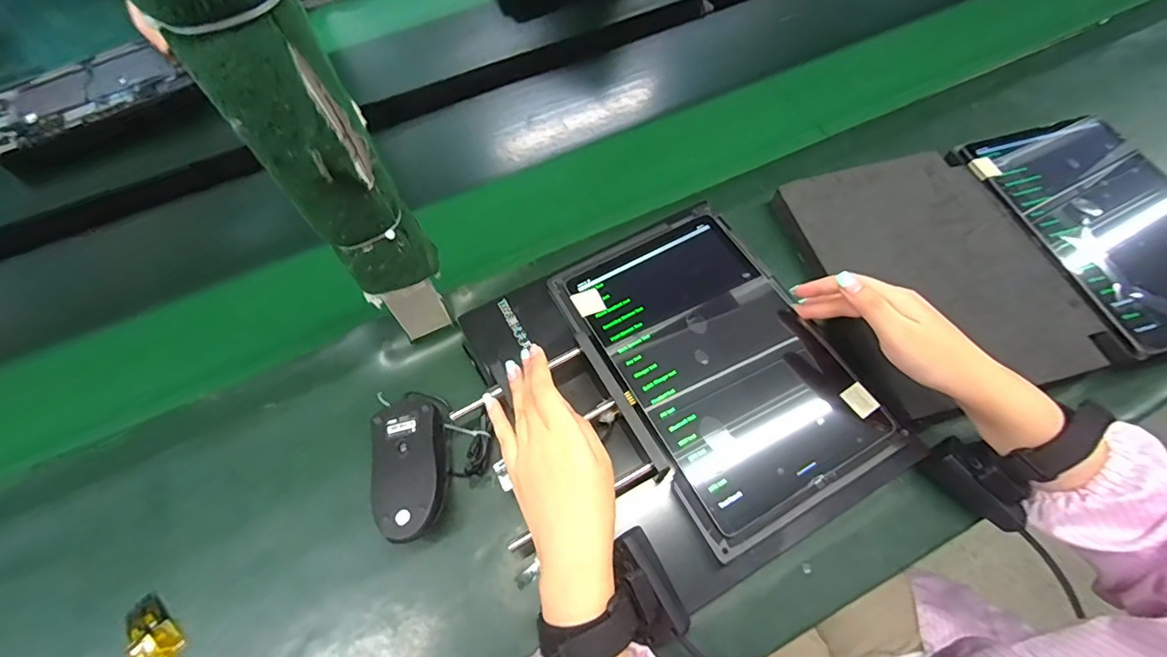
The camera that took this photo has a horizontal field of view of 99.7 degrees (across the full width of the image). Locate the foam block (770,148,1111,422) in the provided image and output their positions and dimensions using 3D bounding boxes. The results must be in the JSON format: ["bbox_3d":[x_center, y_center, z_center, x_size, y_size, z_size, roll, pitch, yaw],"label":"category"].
[{"bbox_3d":[0.327,-0.055,0.473,0.212,0.036,0.254,-14,64,-6],"label":"foam block"}]

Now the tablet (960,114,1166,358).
[{"bbox_3d":[0.521,-0.108,0.476,0.183,0.016,0.254,-15,64,-6],"label":"tablet"}]

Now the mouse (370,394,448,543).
[{"bbox_3d":[-0.141,0.113,0.404,0.054,0.043,0.112,-13,64,-5],"label":"mouse"}]

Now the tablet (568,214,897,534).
[{"bbox_3d":[0.115,0.017,0.426,0.167,0.011,0.253,-27,66,-12],"label":"tablet"}]

